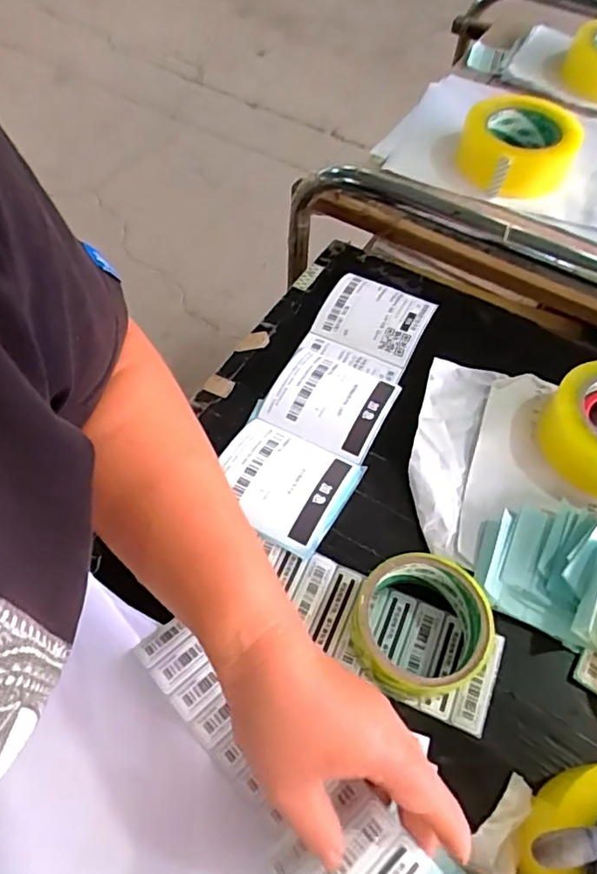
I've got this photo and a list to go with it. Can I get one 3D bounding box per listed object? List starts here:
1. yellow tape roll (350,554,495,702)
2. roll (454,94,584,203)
[{"bbox_3d":[0.083,0.132,0.404,0.095,0.046,0.087,1,59,-1],"label":"yellow tape roll"},{"bbox_3d":[0.248,-0.330,0.665,0.128,0.057,0.125,1,57,-2],"label":"roll"}]

